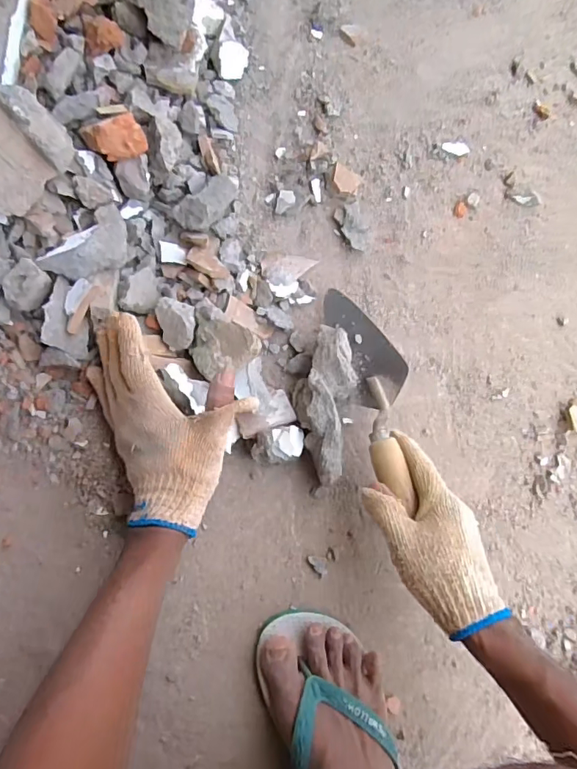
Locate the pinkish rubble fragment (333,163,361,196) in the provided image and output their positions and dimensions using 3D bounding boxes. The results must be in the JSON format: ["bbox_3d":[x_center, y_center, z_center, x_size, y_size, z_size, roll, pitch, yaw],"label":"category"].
[{"bbox_3d":[0.064,-0.229,0.549,0.032,0.009,0.025,16,103,-18],"label":"pinkish rubble fragment"}]

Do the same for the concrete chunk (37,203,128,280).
[{"bbox_3d":[-0.180,-0.128,0.455,0.047,0.035,0.086,39,77,-4],"label":"concrete chunk"}]

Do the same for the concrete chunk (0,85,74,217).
[{"bbox_3d":[-0.232,-0.196,0.406,0.032,0.076,0.089,22,73,37],"label":"concrete chunk"}]

